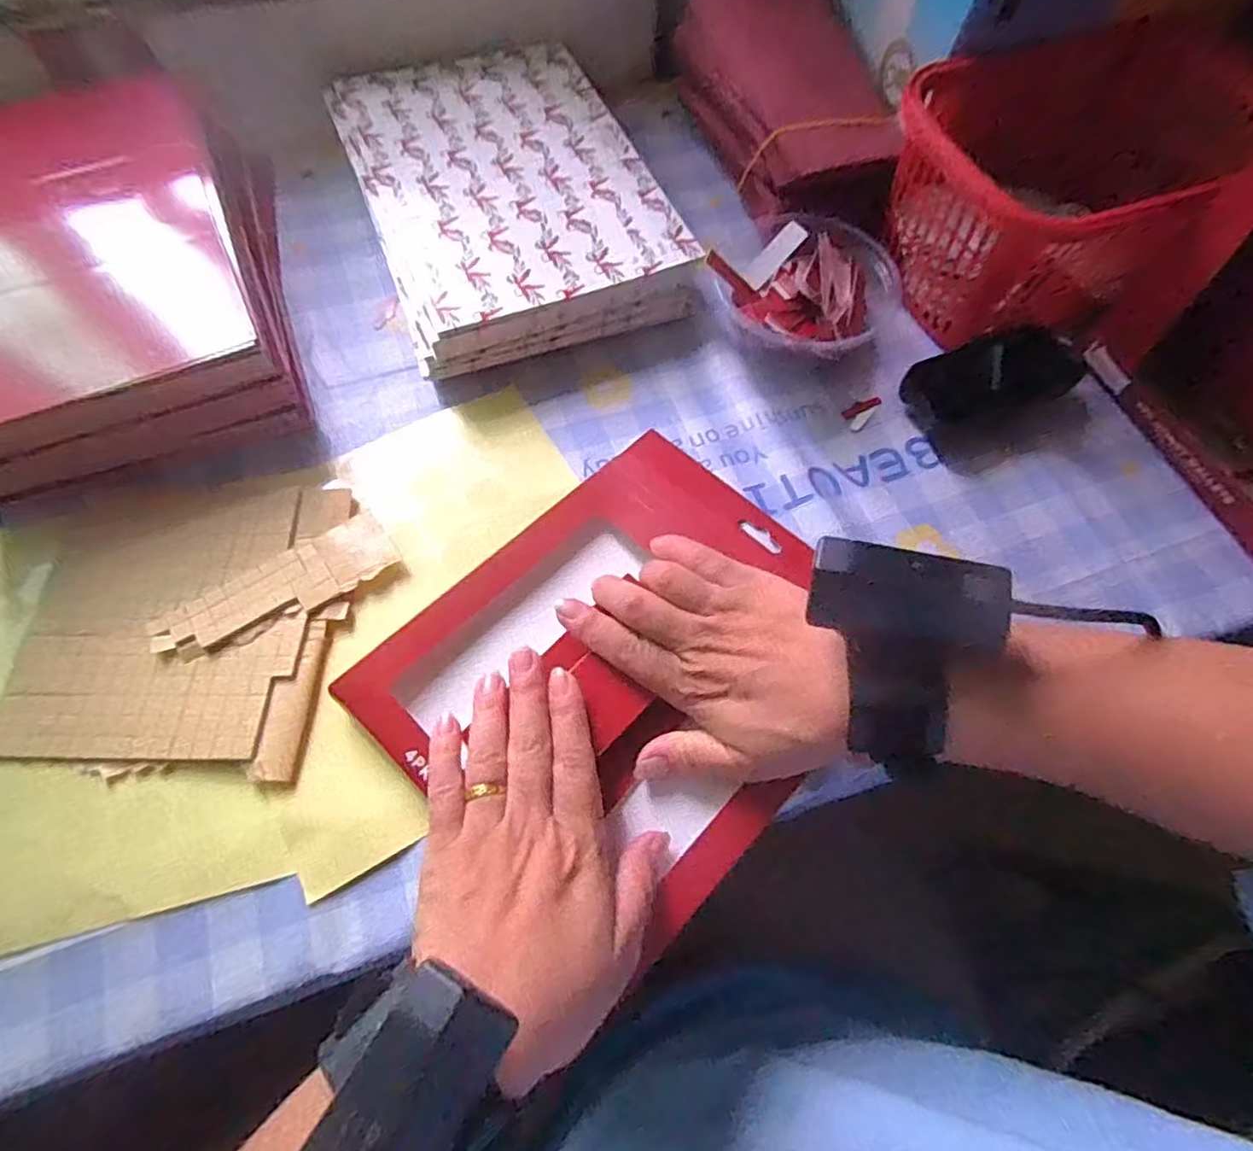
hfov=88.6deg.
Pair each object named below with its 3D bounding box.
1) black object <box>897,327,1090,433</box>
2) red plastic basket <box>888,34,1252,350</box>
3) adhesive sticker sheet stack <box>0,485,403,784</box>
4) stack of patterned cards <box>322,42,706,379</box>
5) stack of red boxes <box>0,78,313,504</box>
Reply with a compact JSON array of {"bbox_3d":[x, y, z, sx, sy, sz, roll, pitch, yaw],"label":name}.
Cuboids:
[{"bbox_3d":[0.232,-0.123,0.407,0.113,0.034,0.044,-16,67,-9],"label":"black object"},{"bbox_3d":[0.284,-0.241,0.418,0.226,0.114,0.147,-17,67,-9],"label":"red plastic basket"},{"bbox_3d":[-0.225,0.023,0.340,0.176,0.009,0.156,0,66,-1],"label":"adhesive sticker sheet stack"},{"bbox_3d":[-0.085,-0.263,0.454,0.184,0.049,0.257,-22,68,-11],"label":"stack of patterned cards"},{"bbox_3d":[-0.326,-0.189,0.399,0.194,0.072,0.300,-17,67,-9],"label":"stack of red boxes"}]

